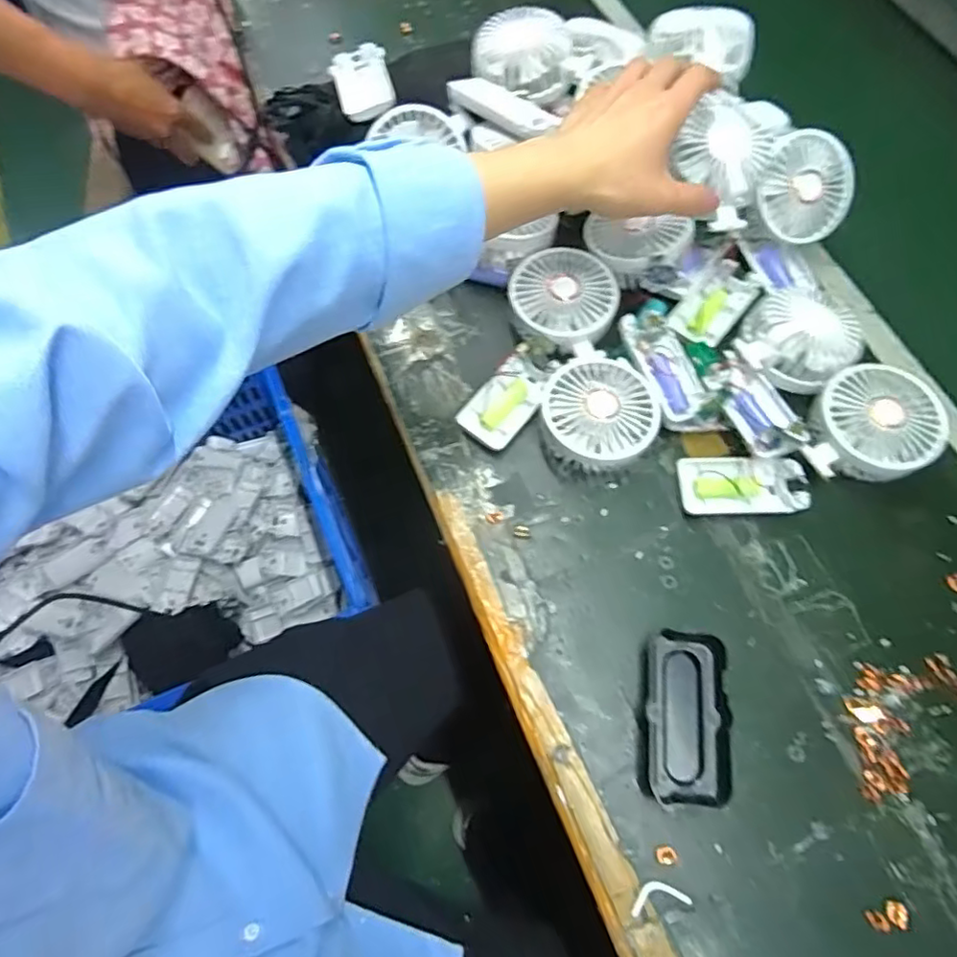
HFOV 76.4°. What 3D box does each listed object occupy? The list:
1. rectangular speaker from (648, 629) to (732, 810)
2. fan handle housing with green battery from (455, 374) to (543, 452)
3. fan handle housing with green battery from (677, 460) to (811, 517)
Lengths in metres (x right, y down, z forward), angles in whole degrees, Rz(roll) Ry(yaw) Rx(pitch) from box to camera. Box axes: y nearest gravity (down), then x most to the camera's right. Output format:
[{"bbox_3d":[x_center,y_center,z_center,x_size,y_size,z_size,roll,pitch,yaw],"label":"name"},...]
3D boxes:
[{"bbox_3d":[0.138,0.158,0.404,0.049,0.022,0.107,4,68,1],"label":"rectangular speaker"},{"bbox_3d":[0.020,-0.057,0.495,0.045,0.012,0.067,38,72,14],"label":"fan handle housing with green battery"},{"bbox_3d":[0.200,0.007,0.464,0.091,0.013,0.043,1,68,-1],"label":"fan handle housing with green battery"}]

